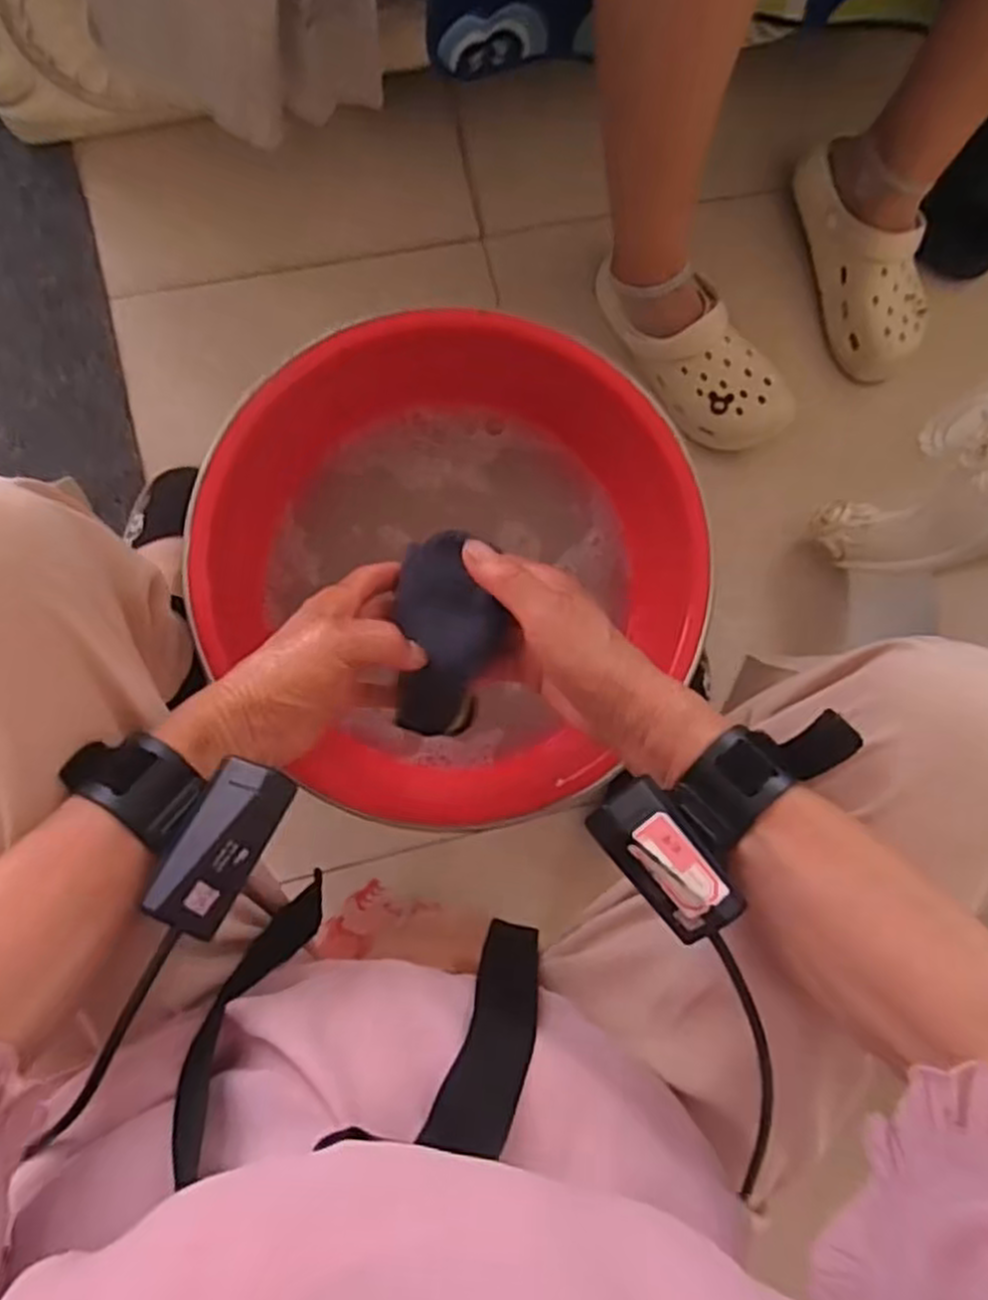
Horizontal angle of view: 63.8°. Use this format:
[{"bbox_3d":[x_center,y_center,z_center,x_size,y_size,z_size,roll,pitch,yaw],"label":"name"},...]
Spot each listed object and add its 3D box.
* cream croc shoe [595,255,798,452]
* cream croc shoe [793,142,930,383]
[{"bbox_3d":[0.194,-0.304,0.801,0.078,0.081,0.242,-42,90,-8],"label":"cream croc shoe"},{"bbox_3d":[0.391,-0.420,0.844,0.080,0.090,0.243,-17,86,-7],"label":"cream croc shoe"}]

